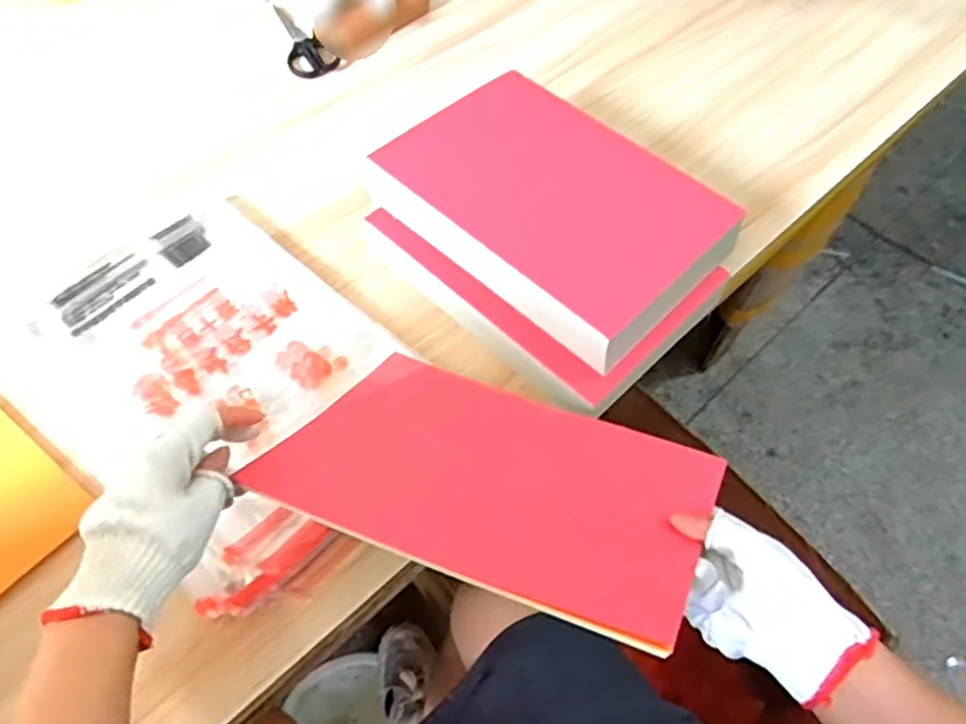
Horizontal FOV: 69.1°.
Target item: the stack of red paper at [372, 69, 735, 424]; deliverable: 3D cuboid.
[{"bbox_3d":[0.062,-0.119,0.684,0.310,0.100,0.234,41,64,20],"label":"stack of red paper"}]

